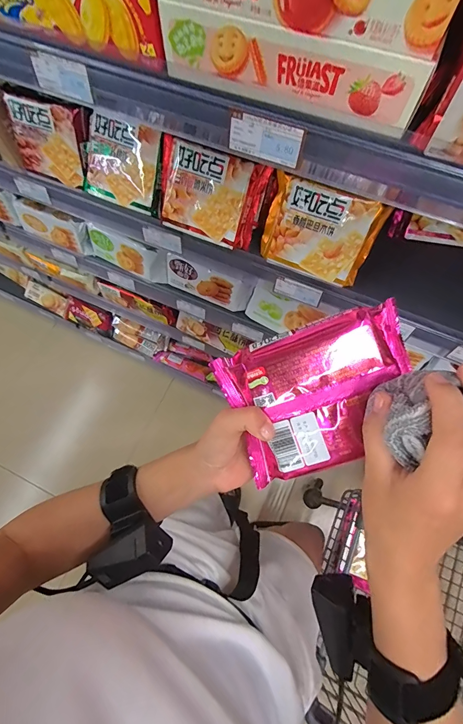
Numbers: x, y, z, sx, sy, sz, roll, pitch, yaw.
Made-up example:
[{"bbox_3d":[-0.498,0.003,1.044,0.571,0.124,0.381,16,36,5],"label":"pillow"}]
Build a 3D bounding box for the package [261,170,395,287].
[{"bbox_3d":[0.122,-0.179,0.463,0.149,0.117,0.023,23,41,8],"label":"package"}]

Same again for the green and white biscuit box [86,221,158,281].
[{"bbox_3d":[-0.245,-0.250,0.744,0.183,0.082,0.044,25,49,8],"label":"green and white biscuit box"}]

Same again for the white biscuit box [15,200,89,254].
[{"bbox_3d":[-0.417,-0.310,0.753,0.192,0.075,0.033,24,72,9],"label":"white biscuit box"}]

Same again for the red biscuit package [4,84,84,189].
[{"bbox_3d":[-0.286,-0.353,0.526,0.113,0.112,0.035,21,49,9],"label":"red biscuit package"}]

